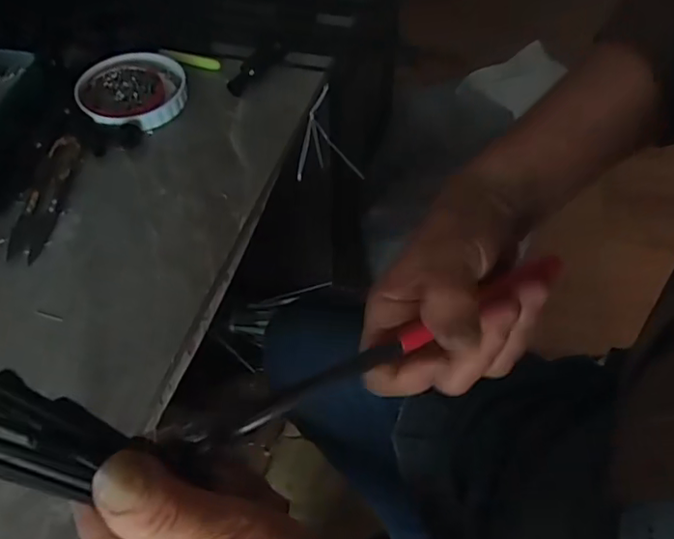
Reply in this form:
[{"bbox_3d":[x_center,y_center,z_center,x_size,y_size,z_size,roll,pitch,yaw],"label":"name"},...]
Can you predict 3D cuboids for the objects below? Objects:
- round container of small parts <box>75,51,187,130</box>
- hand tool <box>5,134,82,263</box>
[{"bbox_3d":[-0.170,-0.149,0.485,0.086,0.014,0.087,-9,54,-6],"label":"round container of small parts"},{"bbox_3d":[-0.209,-0.054,0.419,0.028,0.008,0.109,1,54,1],"label":"hand tool"}]

